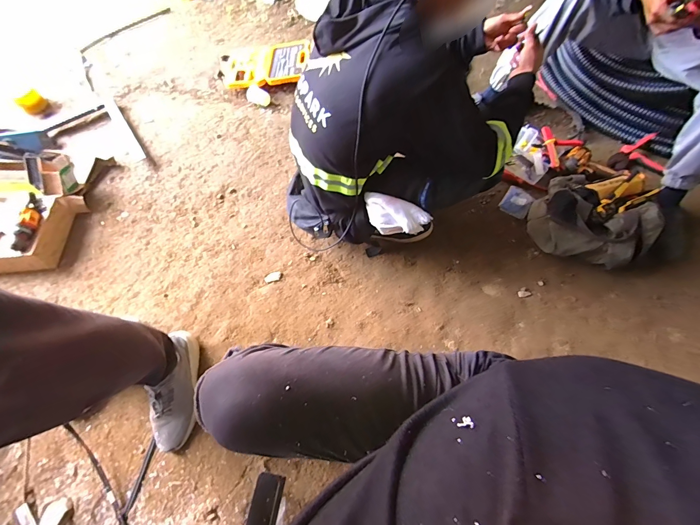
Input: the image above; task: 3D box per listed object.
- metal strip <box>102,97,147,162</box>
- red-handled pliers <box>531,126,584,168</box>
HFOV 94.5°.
[{"bbox_3d":[-0.966,-0.582,1.370,0.049,0.026,0.456,-33,69,-12],"label":"metal strip"},{"bbox_3d":[0.723,-0.420,1.154,0.127,0.045,0.145,-35,69,-14],"label":"red-handled pliers"}]

